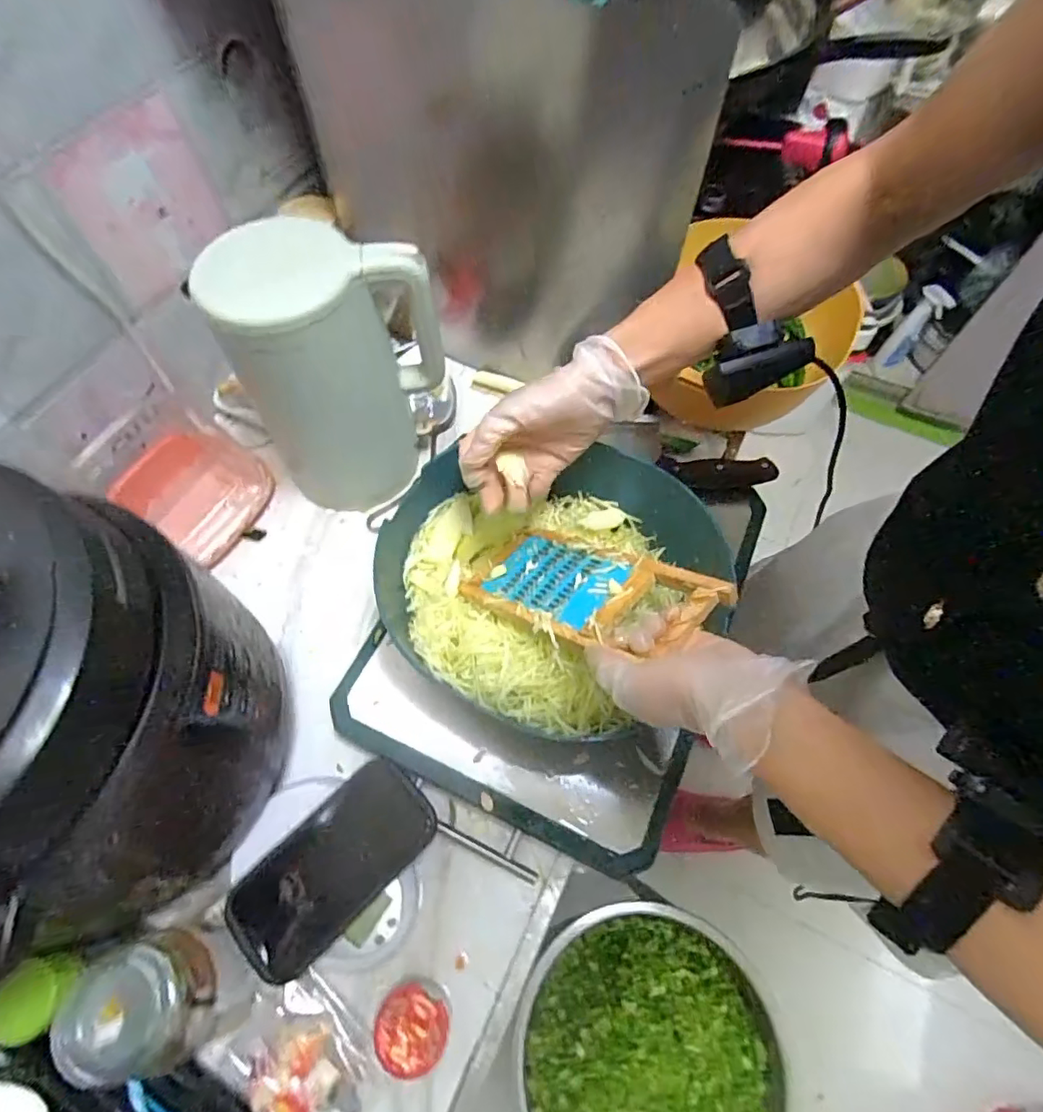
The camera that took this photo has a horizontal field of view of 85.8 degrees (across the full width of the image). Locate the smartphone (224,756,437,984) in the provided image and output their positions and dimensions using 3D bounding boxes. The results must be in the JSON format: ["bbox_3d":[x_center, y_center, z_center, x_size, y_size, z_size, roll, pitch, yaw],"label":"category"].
[{"bbox_3d":[-0.146,0.241,0.439,0.075,0.011,0.157,42,62,17],"label":"smartphone"}]

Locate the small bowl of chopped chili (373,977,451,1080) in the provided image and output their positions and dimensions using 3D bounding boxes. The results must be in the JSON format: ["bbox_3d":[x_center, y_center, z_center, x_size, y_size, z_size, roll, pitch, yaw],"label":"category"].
[{"bbox_3d":[-0.078,0.342,0.409,0.048,0.039,0.048,6,63,4],"label":"small bowl of chopped chili"}]

